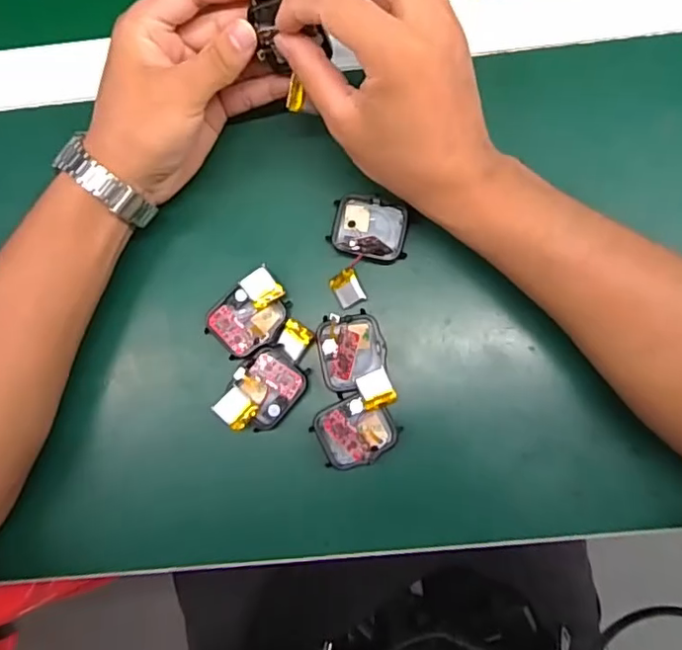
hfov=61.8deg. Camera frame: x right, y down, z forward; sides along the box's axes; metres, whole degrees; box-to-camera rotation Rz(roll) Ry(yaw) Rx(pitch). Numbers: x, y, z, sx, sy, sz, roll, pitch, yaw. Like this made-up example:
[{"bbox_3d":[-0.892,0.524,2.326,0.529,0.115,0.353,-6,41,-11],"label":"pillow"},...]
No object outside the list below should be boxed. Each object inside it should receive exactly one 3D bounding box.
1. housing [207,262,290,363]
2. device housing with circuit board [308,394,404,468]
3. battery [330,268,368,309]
[{"bbox_3d":[-0.054,-0.005,0.343,0.050,0.016,0.037,-41,84,-1],"label":"housing"},{"bbox_3d":[0.009,0.062,0.335,0.044,0.014,0.038,-25,84,0],"label":"device housing with circuit board"},{"bbox_3d":[0.004,-0.022,0.343,0.018,0.005,0.022,-33,81,26],"label":"battery"}]

